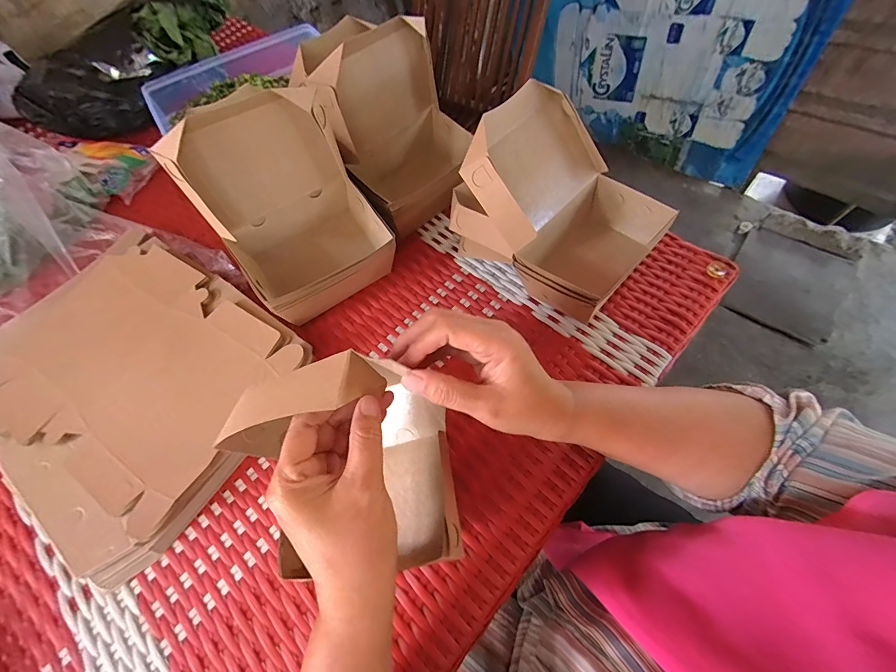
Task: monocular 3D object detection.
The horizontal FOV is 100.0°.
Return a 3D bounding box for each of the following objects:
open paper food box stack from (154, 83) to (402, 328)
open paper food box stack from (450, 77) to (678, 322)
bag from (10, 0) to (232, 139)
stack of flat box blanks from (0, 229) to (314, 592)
[{"bbox_3d":[-0.144,-0.116,0.352,0.140,0.164,0.097,-35,65,-14],"label":"open paper food box stack"},{"bbox_3d":[0.105,-0.133,0.371,0.186,0.136,0.137,36,70,22],"label":"open paper food box stack"},{"bbox_3d":[-0.498,-0.452,0.605,0.122,0.105,0.352,24,67,16],"label":"bag"},{"bbox_3d":[-0.332,0.035,0.386,0.328,0.036,0.257,30,68,18],"label":"stack of flat box blanks"}]

